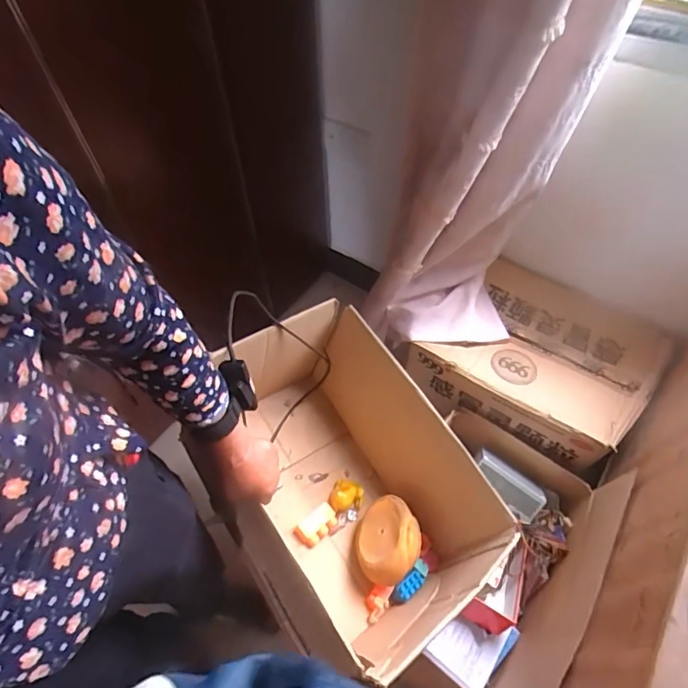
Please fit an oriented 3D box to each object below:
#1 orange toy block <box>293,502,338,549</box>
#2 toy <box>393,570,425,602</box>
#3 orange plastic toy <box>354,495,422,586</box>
[{"bbox_3d":[-0.050,0.341,0.883,0.048,0.029,0.085,41,68,13],"label":"orange toy block"},{"bbox_3d":[0.117,0.432,0.834,0.065,0.019,0.027,-36,73,-20],"label":"toy"},{"bbox_3d":[0.079,0.349,0.843,0.133,0.064,0.153,-1,47,42],"label":"orange plastic toy"}]

